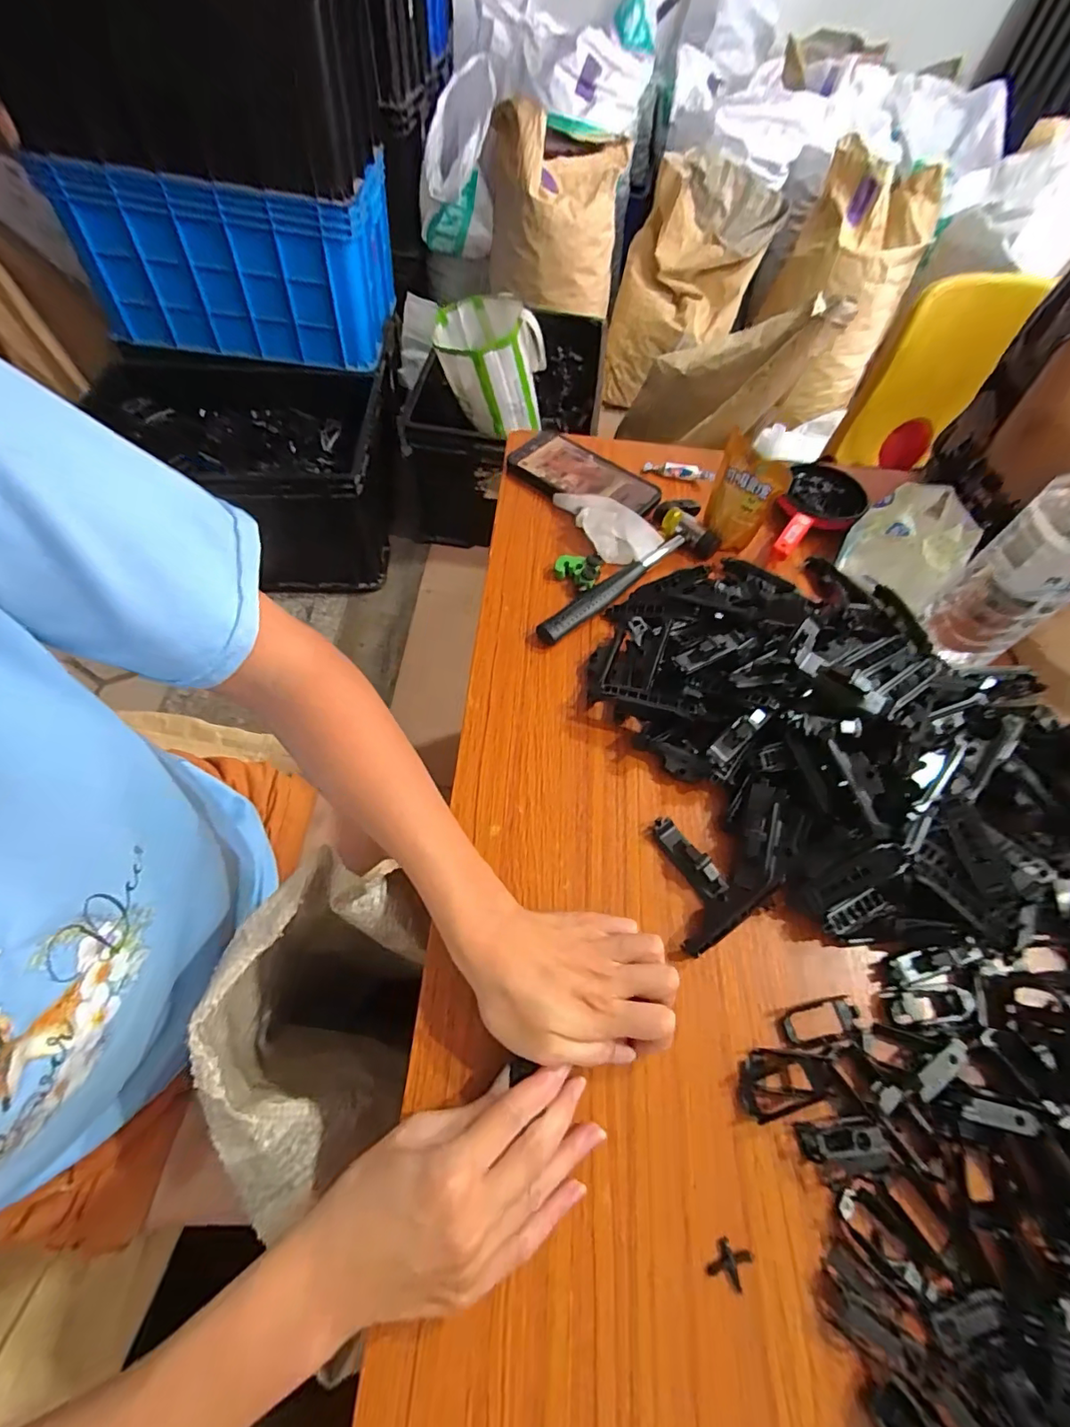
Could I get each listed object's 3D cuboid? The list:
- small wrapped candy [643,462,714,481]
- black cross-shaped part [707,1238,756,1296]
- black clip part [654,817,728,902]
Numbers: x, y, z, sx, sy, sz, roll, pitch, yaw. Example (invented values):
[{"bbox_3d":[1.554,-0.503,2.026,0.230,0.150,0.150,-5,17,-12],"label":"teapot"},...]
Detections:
[{"bbox_3d":[0.161,-0.271,0.588,0.077,0.015,0.016,21,60,7],"label":"small wrapped candy"},{"bbox_3d":[0.099,0.279,0.267,0.019,0.004,0.019,30,63,15],"label":"black cross-shaped part"},{"bbox_3d":[0.108,0.101,0.368,0.016,0.020,0.064,-30,66,-21],"label":"black clip part"}]

